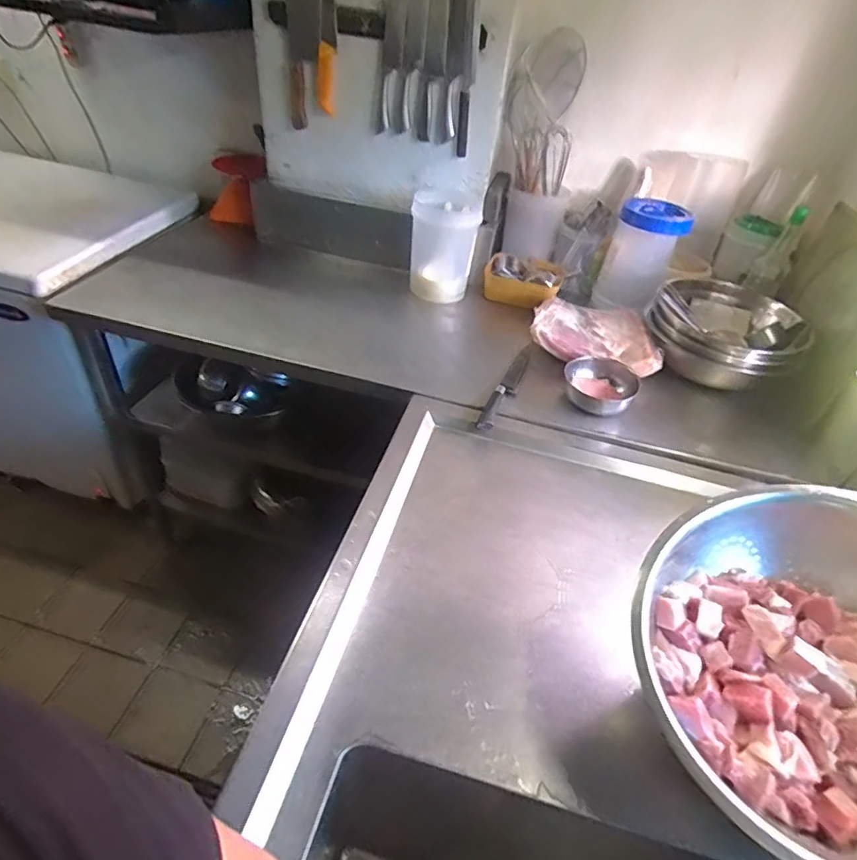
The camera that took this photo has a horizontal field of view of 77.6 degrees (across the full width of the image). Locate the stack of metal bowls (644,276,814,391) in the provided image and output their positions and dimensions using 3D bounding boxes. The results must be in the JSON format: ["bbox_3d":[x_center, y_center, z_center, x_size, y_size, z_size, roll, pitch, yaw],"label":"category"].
[{"bbox_3d":[0.666,-0.233,1.222,0.312,0.132,0.288,23,43,18],"label":"stack of metal bowls"}]

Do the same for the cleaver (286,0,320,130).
[{"bbox_3d":[-0.301,-0.944,1.273,0.110,0.379,0.032,16,31,23],"label":"cleaver"}]

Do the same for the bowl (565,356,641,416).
[{"bbox_3d":[0.347,-0.091,1.081,0.139,0.051,0.133,4,40,-4],"label":"bowl"}]

